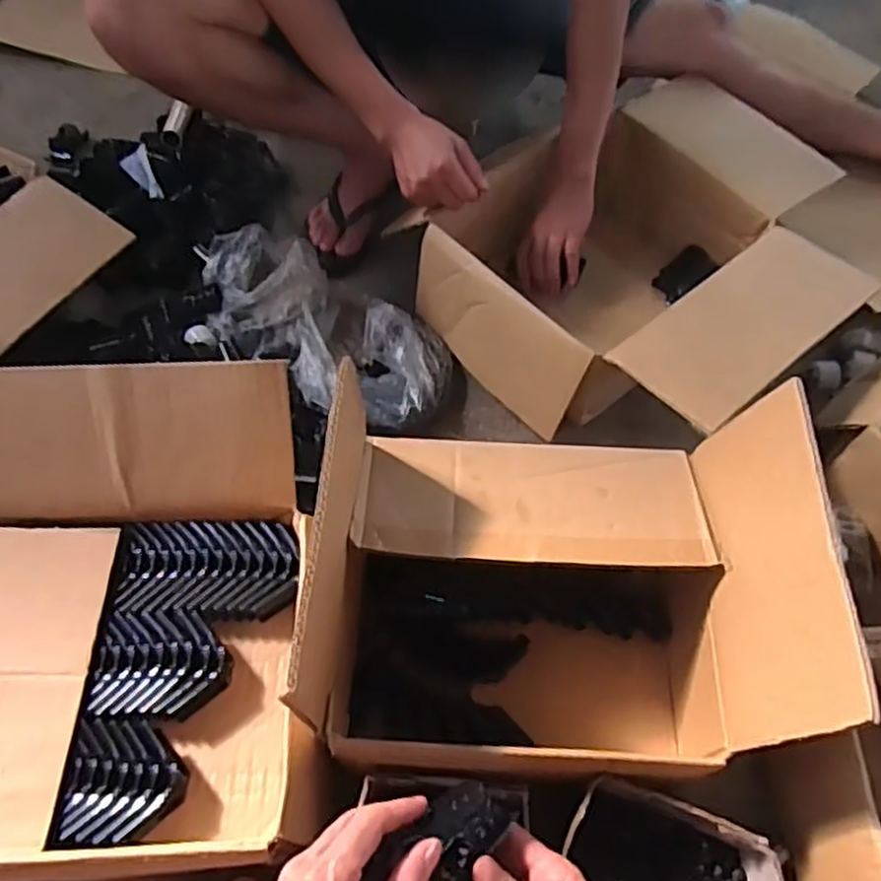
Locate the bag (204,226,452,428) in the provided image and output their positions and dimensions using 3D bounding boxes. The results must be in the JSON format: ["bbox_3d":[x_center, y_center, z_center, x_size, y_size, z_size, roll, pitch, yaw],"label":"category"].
[{"bbox_3d":[-0.158,-0.145,0.901,0.380,0.110,0.175,33,64,18],"label":"bag"}]

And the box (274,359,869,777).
[{"bbox_3d":[0.094,0.124,0.617,0.359,0.262,0.269,0,59,2],"label":"box"}]

